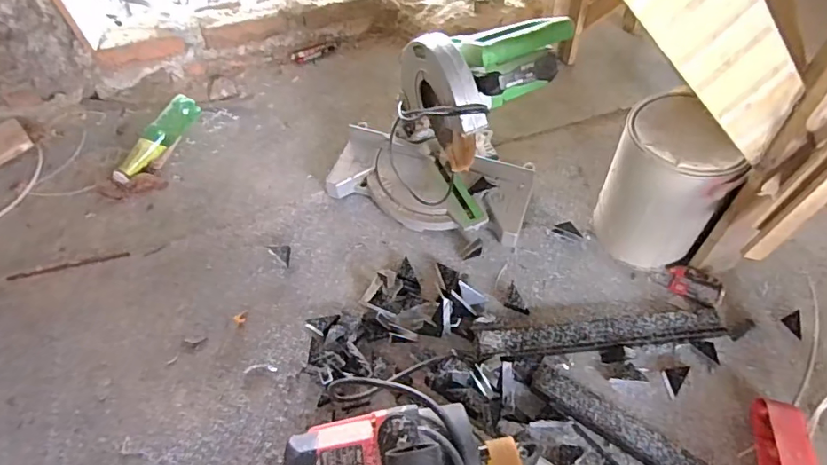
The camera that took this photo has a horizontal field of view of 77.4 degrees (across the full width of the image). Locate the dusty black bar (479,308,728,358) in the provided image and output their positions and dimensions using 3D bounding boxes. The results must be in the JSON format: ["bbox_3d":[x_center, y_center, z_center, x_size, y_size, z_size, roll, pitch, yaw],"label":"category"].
[{"bbox_3d":[0.291,0.157,0.804,0.369,0.024,0.055,-5,54,-2],"label":"dusty black bar"}]

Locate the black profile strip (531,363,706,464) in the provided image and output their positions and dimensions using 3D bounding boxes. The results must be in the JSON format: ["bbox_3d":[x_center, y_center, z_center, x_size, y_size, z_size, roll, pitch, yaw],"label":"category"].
[{"bbox_3d":[0.300,0.283,0.718,0.289,0.024,0.052,32,61,23],"label":"black profile strip"}]

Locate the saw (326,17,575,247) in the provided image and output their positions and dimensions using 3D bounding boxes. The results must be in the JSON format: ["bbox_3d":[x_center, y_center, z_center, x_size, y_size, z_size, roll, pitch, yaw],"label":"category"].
[{"bbox_3d":[0.048,-0.228,0.912,0.361,0.336,0.317,13,55,11],"label":"saw"}]

